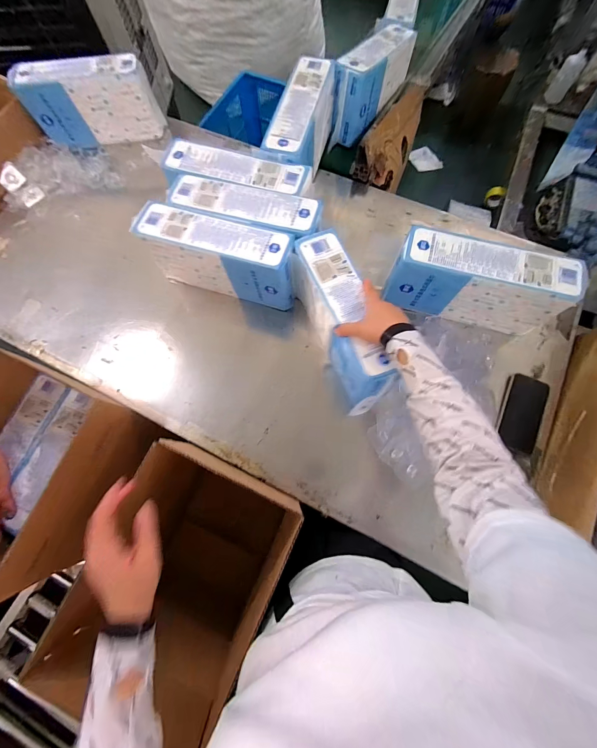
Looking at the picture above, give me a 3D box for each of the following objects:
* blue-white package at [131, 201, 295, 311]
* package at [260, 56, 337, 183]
[{"bbox_3d":[-0.165,-0.252,0.658,0.318,0.144,0.095,15,74,5],"label":"blue-white package"},{"bbox_3d":[0.008,-0.572,0.744,0.107,0.172,0.306,13,73,5],"label":"package"}]

